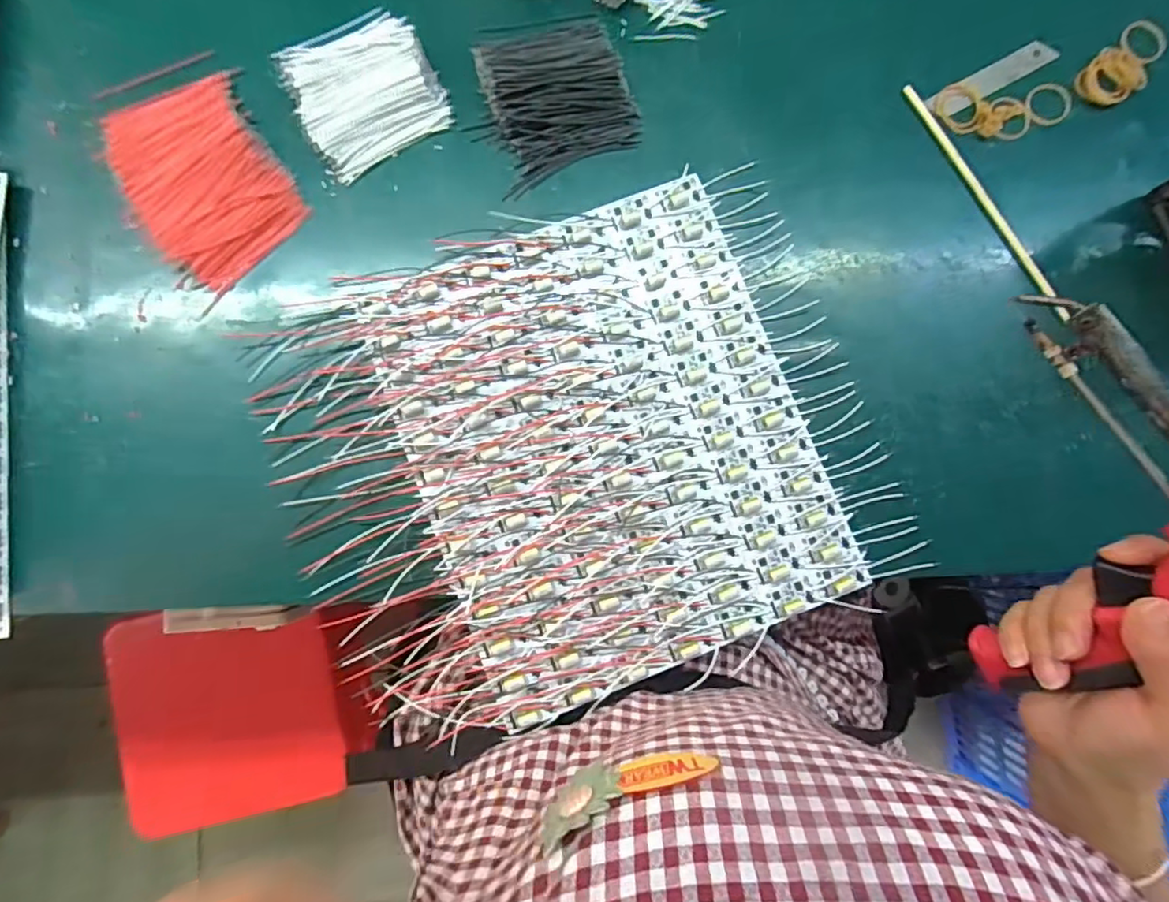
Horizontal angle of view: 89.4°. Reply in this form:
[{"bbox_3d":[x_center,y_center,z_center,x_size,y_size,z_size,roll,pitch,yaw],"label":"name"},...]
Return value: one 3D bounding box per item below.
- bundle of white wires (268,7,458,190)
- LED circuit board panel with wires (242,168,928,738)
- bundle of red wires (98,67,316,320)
[{"bbox_3d":[-0.148,-0.245,0.392,0.092,0.022,0.098,-29,86,-6],"label":"bundle of white wires"},{"bbox_3d":[-0.004,-0.002,0.376,0.352,0.017,0.298,-22,85,-6],"label":"LED circuit board panel with wires"},{"bbox_3d":[-0.248,-0.177,0.385,0.094,0.014,0.136,-34,87,-7],"label":"bundle of red wires"}]

